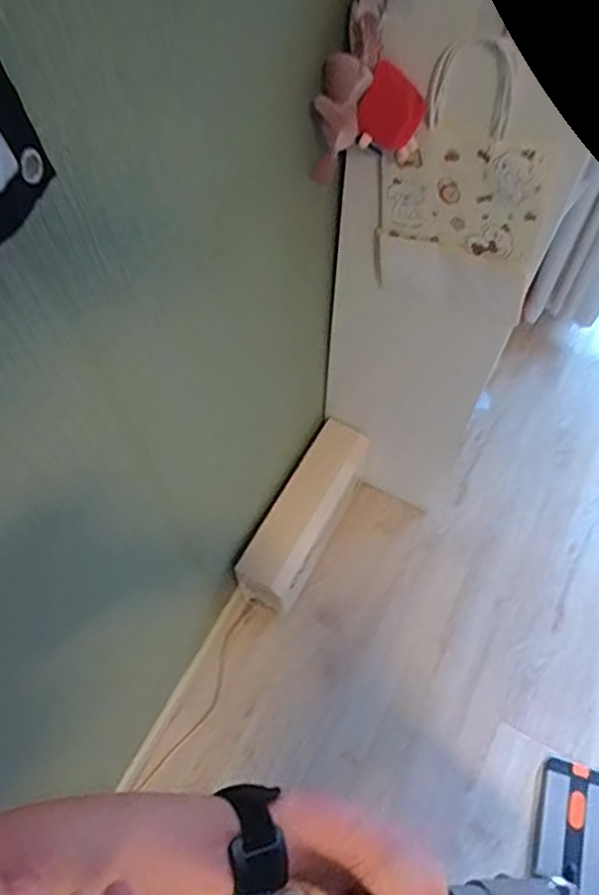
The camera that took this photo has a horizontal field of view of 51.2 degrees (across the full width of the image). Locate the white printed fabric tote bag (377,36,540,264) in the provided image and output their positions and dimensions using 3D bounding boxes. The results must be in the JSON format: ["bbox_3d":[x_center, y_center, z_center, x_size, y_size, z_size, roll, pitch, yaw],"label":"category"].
[{"bbox_3d":[0.195,-0.329,0.728,0.193,0.247,0.031,15,62,9],"label":"white printed fabric tote bag"}]

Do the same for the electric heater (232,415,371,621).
[{"bbox_3d":[0.014,0.155,1.302,0.109,0.244,0.372,28,65,13],"label":"electric heater"}]

